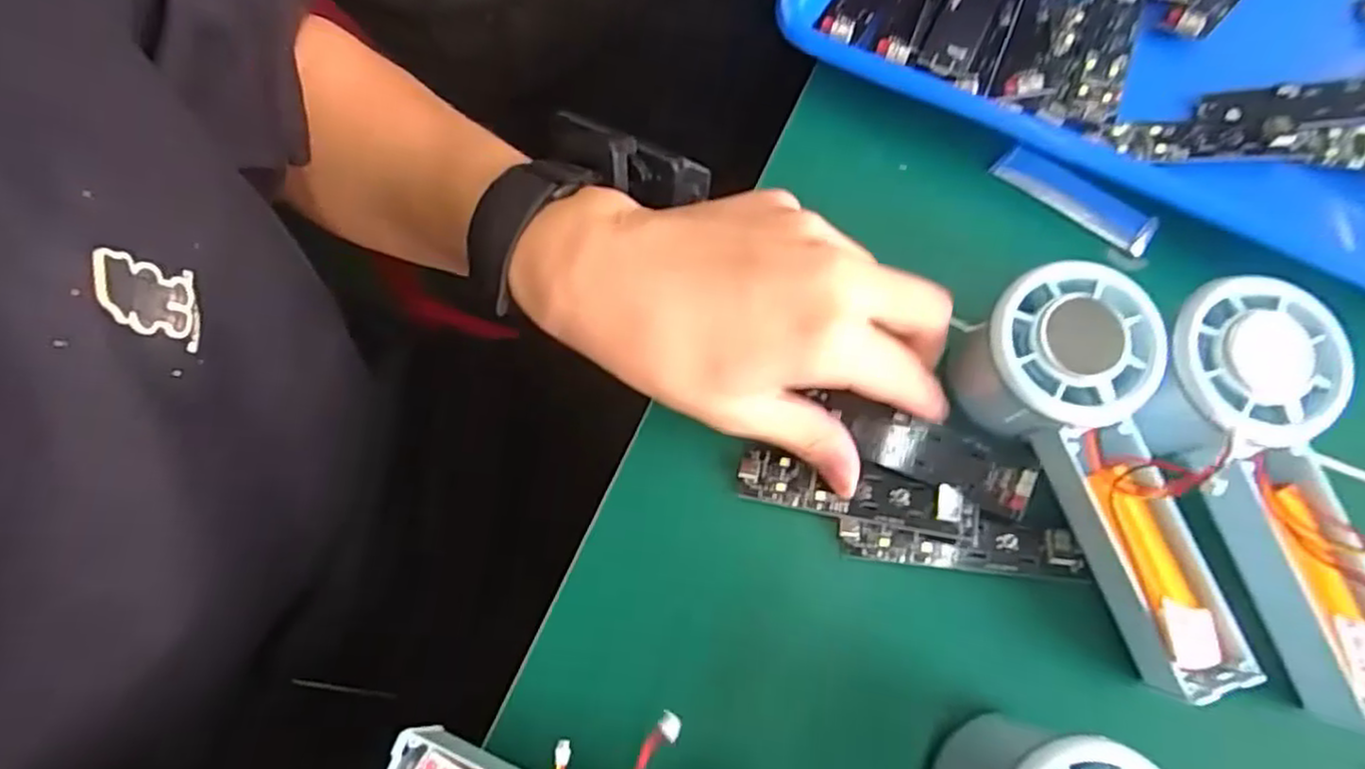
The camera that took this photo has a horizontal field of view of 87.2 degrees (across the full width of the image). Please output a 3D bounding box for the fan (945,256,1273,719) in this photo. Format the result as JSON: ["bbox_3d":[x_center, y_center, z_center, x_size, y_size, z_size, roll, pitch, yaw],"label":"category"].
[{"bbox_3d":[0.152,0.033,0.255,0.054,0.070,0.149,-20,73,-6],"label":"fan"}]

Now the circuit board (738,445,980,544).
[{"bbox_3d":[0.069,0.042,0.283,0.091,0.007,0.023,11,73,4],"label":"circuit board"}]

